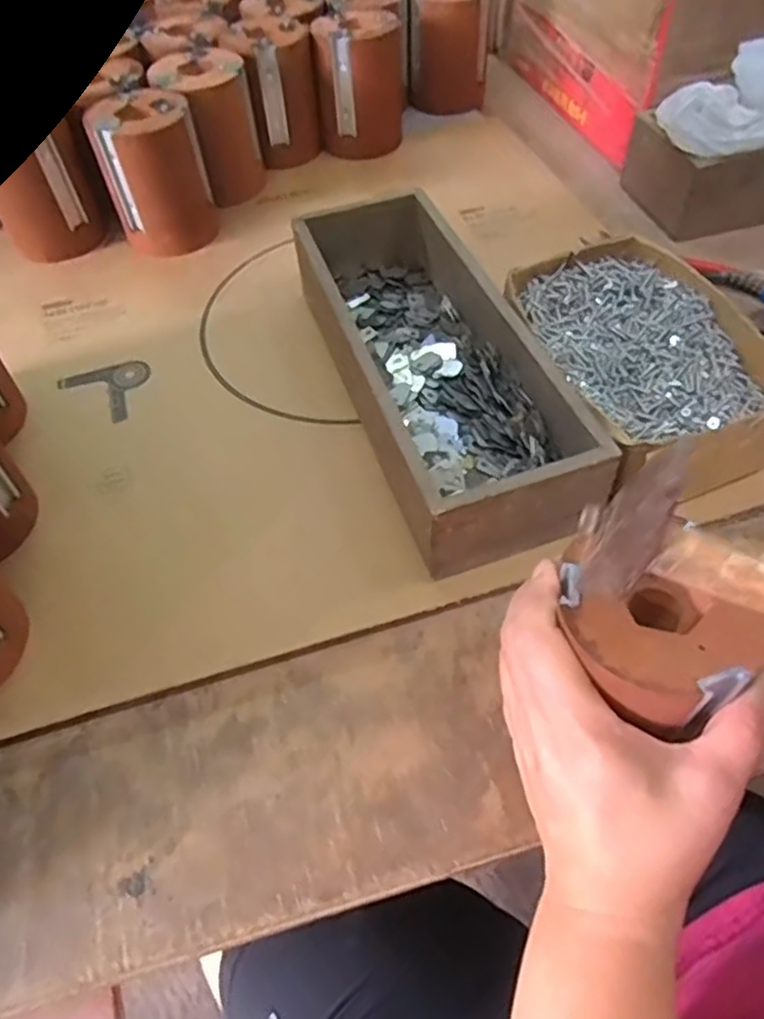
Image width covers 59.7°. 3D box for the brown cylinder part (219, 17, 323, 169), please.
[{"bbox_3d":[-0.098,-0.380,0.612,0.072,0.098,0.075,-19,55,-10],"label":"brown cylinder part"}]

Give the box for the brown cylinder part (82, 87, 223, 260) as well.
[{"bbox_3d":[-0.183,-0.273,0.542,0.081,0.098,0.076,-19,55,-10],"label":"brown cylinder part"}]

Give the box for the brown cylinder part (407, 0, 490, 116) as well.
[{"bbox_3d":[0.067,-0.464,0.669,0.077,0.104,0.071,1,54,5],"label":"brown cylinder part"}]

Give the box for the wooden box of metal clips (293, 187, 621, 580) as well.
[{"bbox_3d":[0.026,-0.099,0.425,0.101,0.067,0.292,-18,55,-9],"label":"wooden box of metal clips"}]

